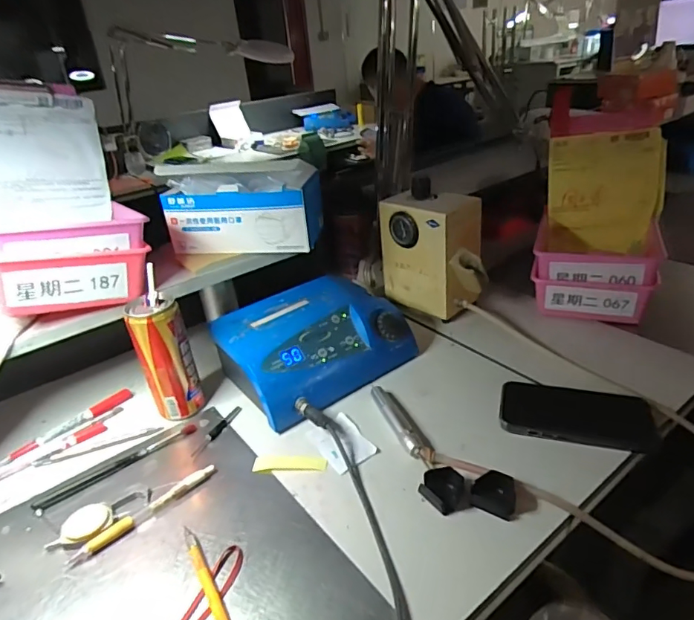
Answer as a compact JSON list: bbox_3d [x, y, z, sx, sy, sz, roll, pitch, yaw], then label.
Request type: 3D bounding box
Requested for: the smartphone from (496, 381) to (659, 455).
[{"bbox_3d":[0.244,0.112,0.526,0.149,0.014,0.077,4,31,13],"label":"smartphone"}]

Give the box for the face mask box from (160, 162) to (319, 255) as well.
[{"bbox_3d":[-0.131,-0.139,0.655,0.185,0.088,0.116,0,29,10],"label":"face mask box"}]

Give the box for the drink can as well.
[{"bbox_3d":[-0.207,0.057,0.562,0.053,0.141,0.049,-3,30,2],"label":"drink can"}]

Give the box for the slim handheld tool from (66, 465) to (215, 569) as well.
[{"bbox_3d":[-0.188,0.187,0.457,0.139,0.010,0.013,-29,38,-36],"label":"slim handheld tool"}]

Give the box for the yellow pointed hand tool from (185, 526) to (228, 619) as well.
[{"bbox_3d":[-0.104,0.222,0.379,0.010,0.011,0.140,-20,34,-26],"label":"yellow pointed hand tool"}]

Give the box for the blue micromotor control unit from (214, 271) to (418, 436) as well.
[{"bbox_3d":[-0.048,0.039,0.630,0.228,0.077,0.165,-24,36,-31],"label":"blue micromotor control unit"}]

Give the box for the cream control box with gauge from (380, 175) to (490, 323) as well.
[{"bbox_3d":[0.130,-0.081,0.723,0.155,0.167,0.078,23,39,38],"label":"cream control box with gauge"}]

